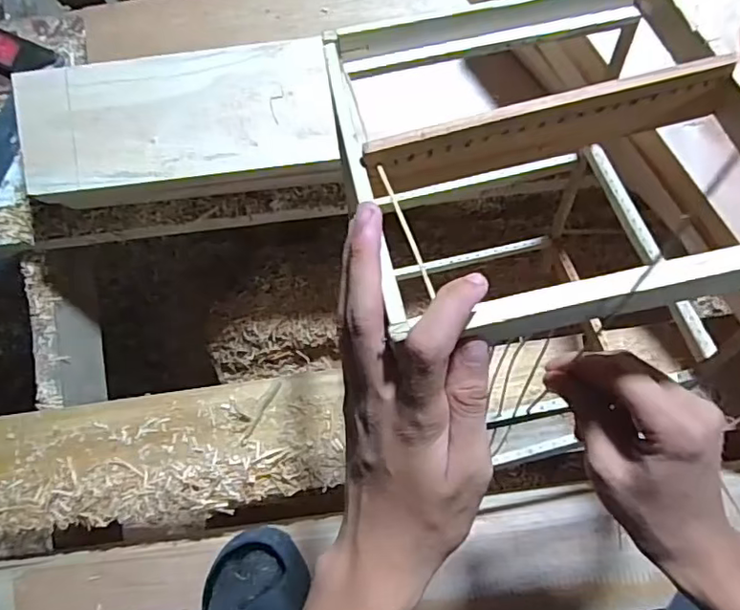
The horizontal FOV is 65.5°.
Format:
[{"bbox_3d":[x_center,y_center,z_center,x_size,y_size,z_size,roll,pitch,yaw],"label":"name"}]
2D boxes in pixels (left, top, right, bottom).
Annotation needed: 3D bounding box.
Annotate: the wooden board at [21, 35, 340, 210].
[{"bbox_3d":[-0.182,-0.171,0.552,0.292,0.021,0.132,-6,95,-4],"label":"wooden board"}]

